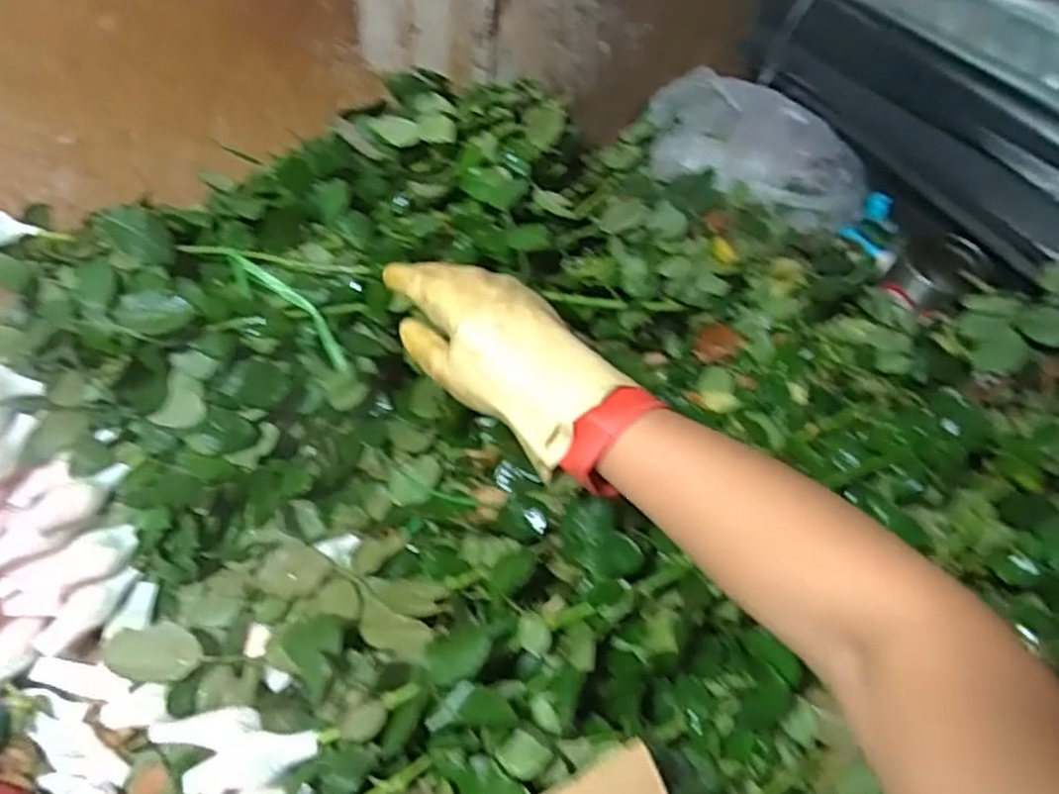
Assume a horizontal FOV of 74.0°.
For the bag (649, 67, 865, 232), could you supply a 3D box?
[{"bbox_3d":[0.299,-0.327,0.932,0.302,0.095,0.128,24,58,12],"label":"bag"}]

